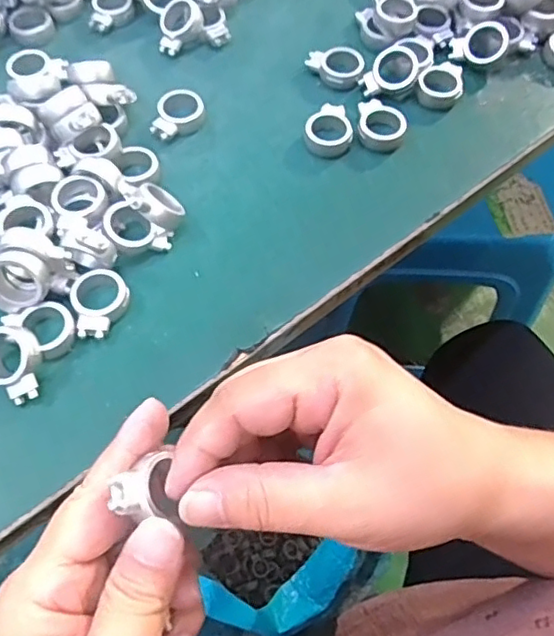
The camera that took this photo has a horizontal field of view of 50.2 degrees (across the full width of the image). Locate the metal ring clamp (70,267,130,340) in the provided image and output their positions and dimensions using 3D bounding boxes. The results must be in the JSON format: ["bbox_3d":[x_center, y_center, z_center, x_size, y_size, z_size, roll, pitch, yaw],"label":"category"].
[{"bbox_3d":[-0.082,-0.006,0.278,0.026,0.010,0.033,-15,65,-8],"label":"metal ring clamp"}]

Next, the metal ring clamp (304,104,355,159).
[{"bbox_3d":[0.029,-0.106,0.330,0.028,0.010,0.032,4,64,1],"label":"metal ring clamp"}]

